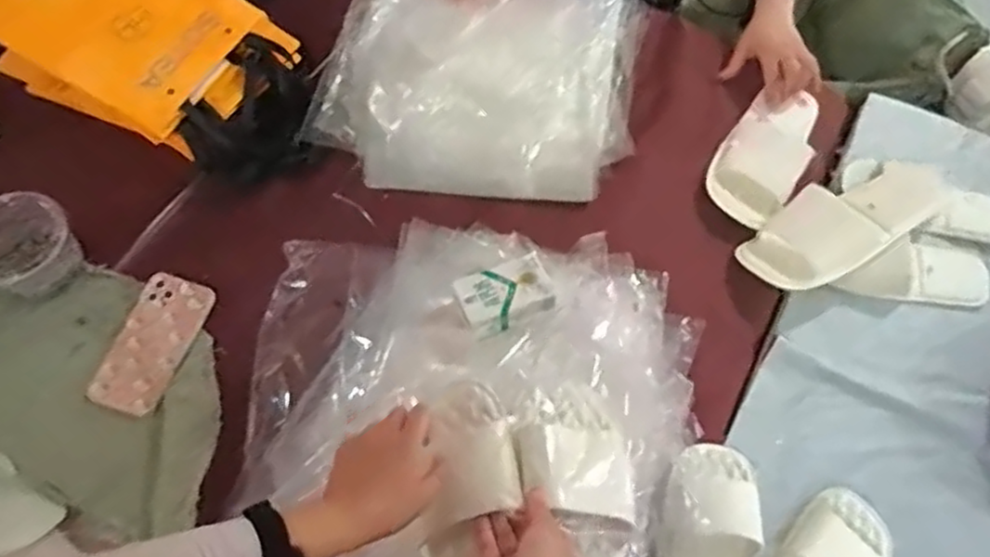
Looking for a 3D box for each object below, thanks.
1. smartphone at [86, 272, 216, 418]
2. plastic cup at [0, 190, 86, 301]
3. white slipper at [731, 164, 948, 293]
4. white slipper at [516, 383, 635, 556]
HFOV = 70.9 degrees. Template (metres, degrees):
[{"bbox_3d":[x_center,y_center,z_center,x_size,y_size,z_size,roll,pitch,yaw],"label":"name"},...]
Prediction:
[{"bbox_3d":[-0.399,0.075,0.810,0.083,0.014,0.164,18,64,5],"label":"smartphone"},{"bbox_3d":[-0.545,-0.035,0.803,0.094,0.077,0.117,40,68,15],"label":"plastic cup"},{"bbox_3d":[0.450,-0.070,0.894,0.268,0.062,0.114,-27,68,-1],"label":"white slipper"},{"bbox_3d":[0.081,0.224,0.612,0.096,0.071,0.259,-9,79,-8],"label":"white slipper"}]

